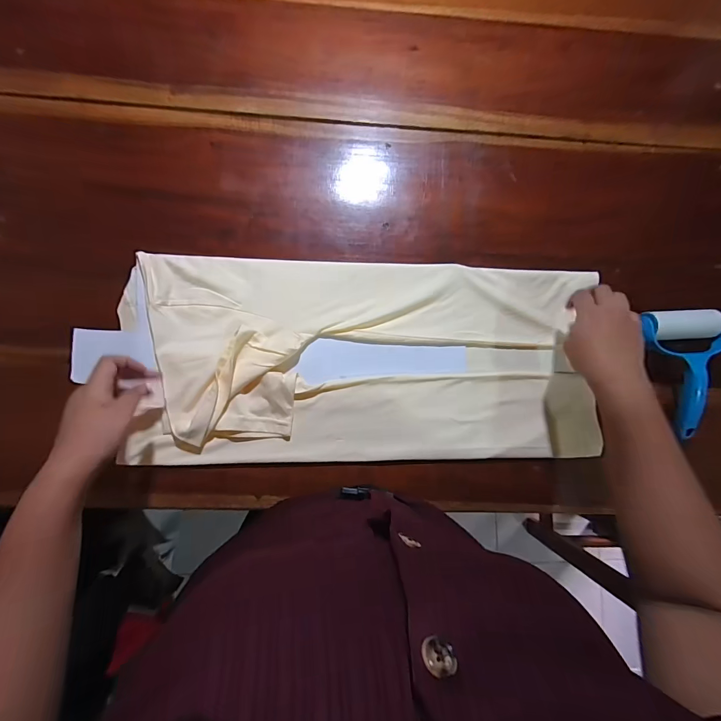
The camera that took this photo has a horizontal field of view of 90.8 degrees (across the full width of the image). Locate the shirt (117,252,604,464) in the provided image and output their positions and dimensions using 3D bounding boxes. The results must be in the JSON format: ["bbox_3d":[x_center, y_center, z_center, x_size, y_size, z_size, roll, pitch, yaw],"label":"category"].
[{"bbox_3d":[0.009,0.001,0.512,0.648,0.040,0.291,3,86,-4],"label":"shirt"}]

